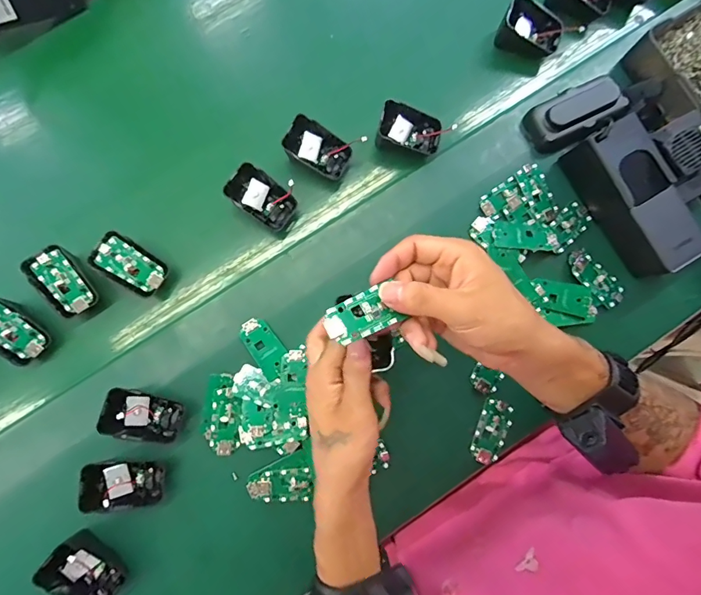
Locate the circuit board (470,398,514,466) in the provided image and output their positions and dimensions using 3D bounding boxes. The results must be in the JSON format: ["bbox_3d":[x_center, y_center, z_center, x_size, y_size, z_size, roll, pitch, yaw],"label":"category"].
[{"bbox_3d":[0.145,0.137,0.428,0.030,0.004,0.064,22,80,4],"label":"circuit board"}]

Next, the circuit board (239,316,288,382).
[{"bbox_3d":[-0.086,0.050,0.419,0.030,0.006,0.061,-34,81,-6],"label":"circuit board"}]

